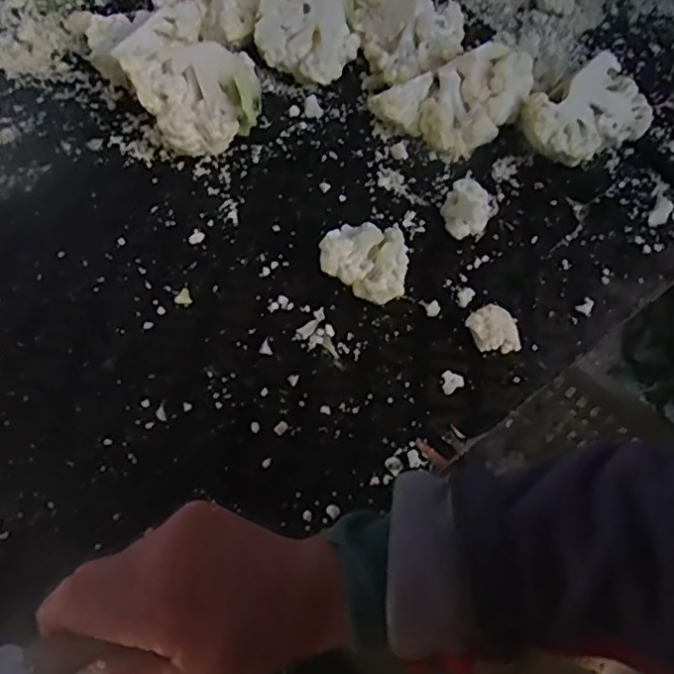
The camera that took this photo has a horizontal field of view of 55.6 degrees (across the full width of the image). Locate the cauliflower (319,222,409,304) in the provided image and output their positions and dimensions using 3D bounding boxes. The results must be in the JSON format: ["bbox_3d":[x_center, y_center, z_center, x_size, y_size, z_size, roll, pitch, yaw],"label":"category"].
[{"bbox_3d":[0.026,-0.068,0.566,0.080,0.039,0.074,1,60,-3],"label":"cauliflower"}]

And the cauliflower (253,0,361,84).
[{"bbox_3d":[-0.026,-0.330,0.683,0.108,0.073,0.120,39,67,16],"label":"cauliflower"}]

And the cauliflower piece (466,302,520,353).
[{"bbox_3d":[0.135,-0.005,0.547,0.036,0.030,0.044,-31,67,-19],"label":"cauliflower piece"}]

